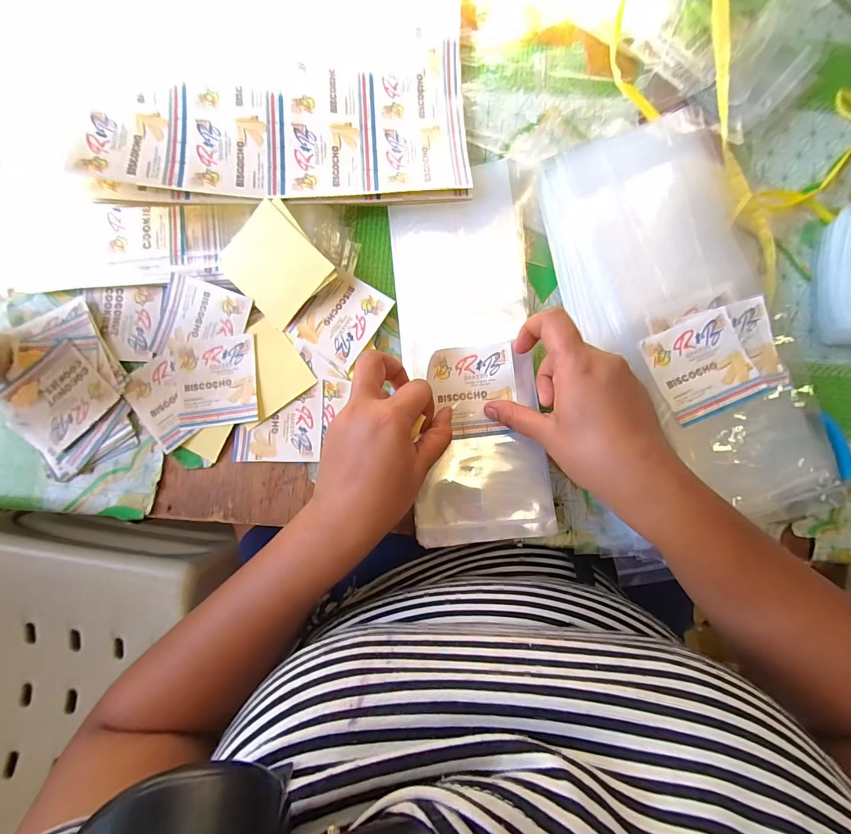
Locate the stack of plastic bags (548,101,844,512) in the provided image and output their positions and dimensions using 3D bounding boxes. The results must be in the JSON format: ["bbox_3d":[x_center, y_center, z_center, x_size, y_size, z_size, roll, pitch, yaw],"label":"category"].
[{"bbox_3d":[0.214,-0.085,0.297,0.154,0.034,0.314,-24,86,-2],"label":"stack of plastic bags"}]

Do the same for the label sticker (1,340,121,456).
[{"bbox_3d":[-0.303,-0.015,0.308,0.075,0.010,0.066,-45,87,-3],"label":"label sticker"}]

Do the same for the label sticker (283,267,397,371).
[{"bbox_3d":[-0.070,-0.084,0.310,0.060,0.004,0.069,33,86,2],"label":"label sticker"}]

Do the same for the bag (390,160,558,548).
[{"bbox_3d":[0.036,-0.048,0.304,0.106,0.025,0.290,-6,86,-1],"label":"bag"}]

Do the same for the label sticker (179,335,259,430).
[{"bbox_3d":[-0.173,-0.030,0.309,0.066,0.004,0.074,-5,86,0],"label":"label sticker"}]

